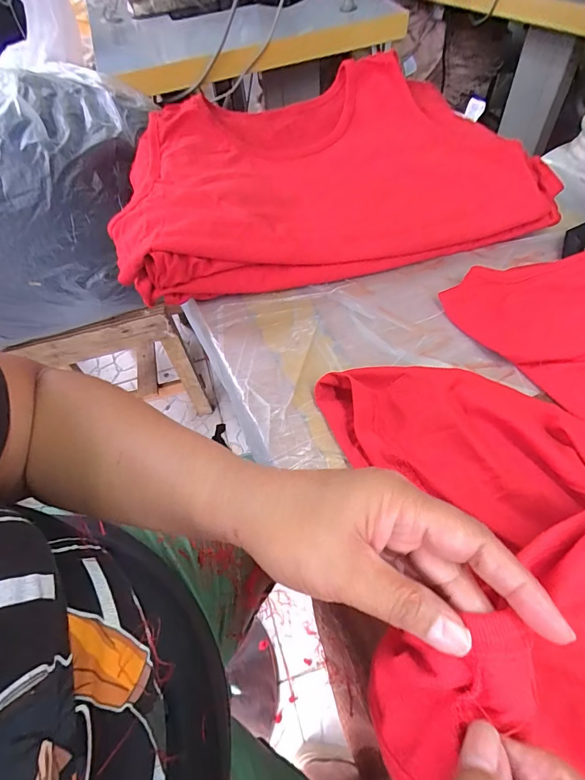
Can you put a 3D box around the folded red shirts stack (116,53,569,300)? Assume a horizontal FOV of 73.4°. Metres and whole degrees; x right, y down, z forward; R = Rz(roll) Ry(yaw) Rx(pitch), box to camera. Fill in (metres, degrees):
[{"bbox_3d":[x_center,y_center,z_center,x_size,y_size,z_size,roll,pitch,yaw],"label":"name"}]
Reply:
[{"bbox_3d":[0.029,-0.291,0.524,0.495,0.076,0.355,-13,56,-5],"label":"folded red shirts stack"}]

